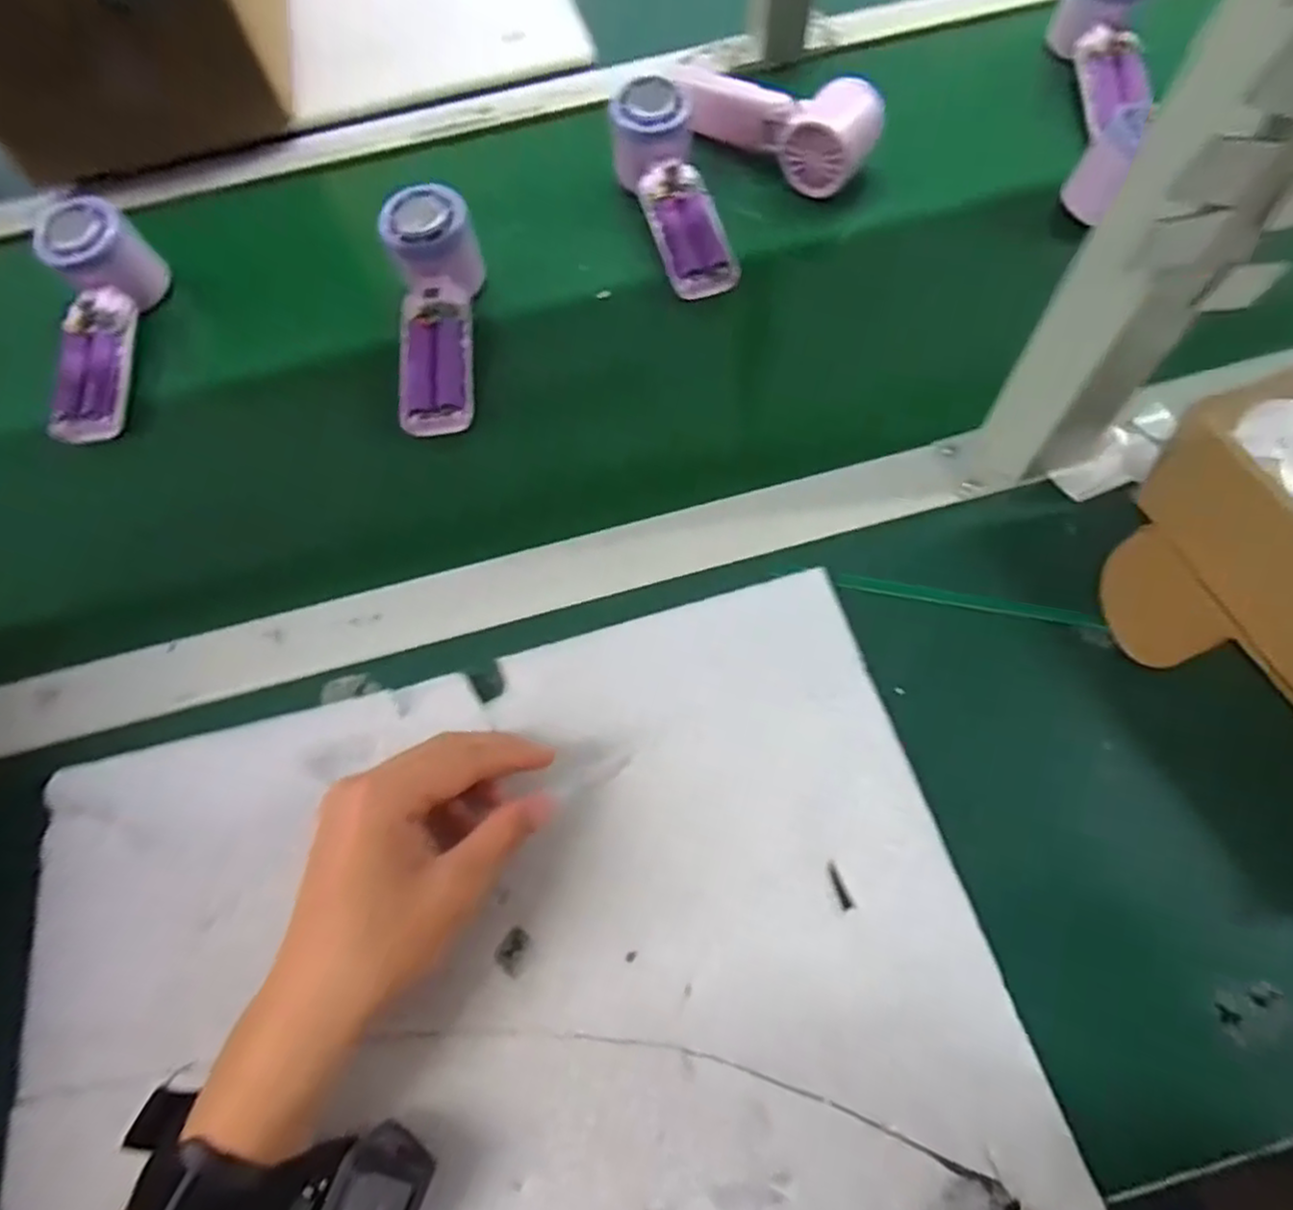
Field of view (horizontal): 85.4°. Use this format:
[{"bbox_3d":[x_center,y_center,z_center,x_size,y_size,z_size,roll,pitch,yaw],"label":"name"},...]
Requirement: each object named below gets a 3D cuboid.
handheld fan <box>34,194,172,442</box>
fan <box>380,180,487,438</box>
[{"bbox_3d":[-0.380,-0.194,0.483,0.058,0.055,0.177,-6,78,-1],"label":"handheld fan"},{"bbox_3d":[-0.138,-0.193,0.463,0.053,0.039,0.173,-5,79,0],"label":"fan"}]

